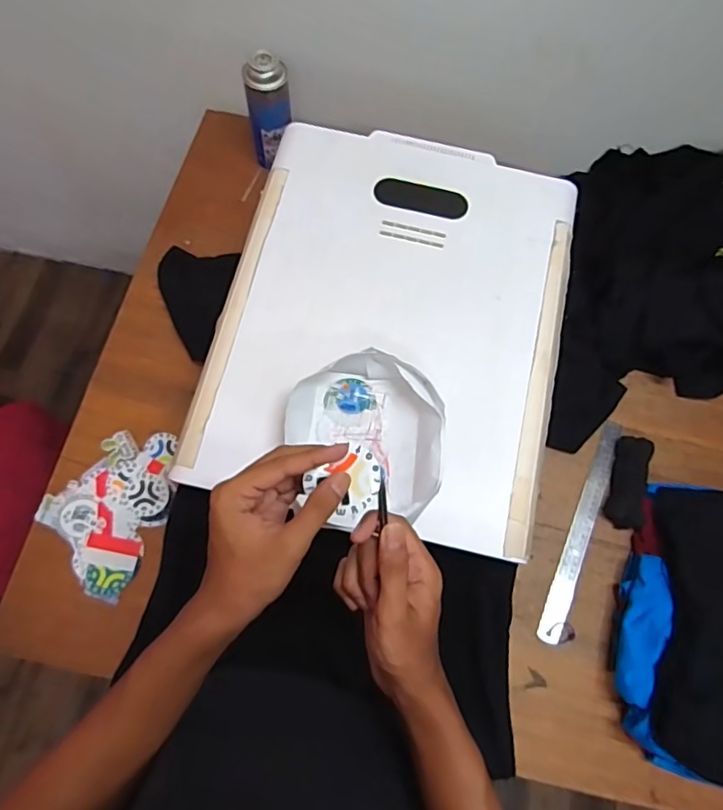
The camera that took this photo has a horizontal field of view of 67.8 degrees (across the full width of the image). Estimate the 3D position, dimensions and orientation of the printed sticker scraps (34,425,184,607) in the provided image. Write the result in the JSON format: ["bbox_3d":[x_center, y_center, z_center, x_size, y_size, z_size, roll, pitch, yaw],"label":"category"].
[{"bbox_3d":[-0.325,0.128,0.715,0.148,0.006,0.208,31,73,8],"label":"printed sticker scraps"}]

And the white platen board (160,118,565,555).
[{"bbox_3d":[0.041,-0.112,0.649,0.394,0.020,0.494,12,71,2],"label":"white platen board"}]

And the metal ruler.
[{"bbox_3d":[0.308,0.168,0.747,0.031,0.006,0.321,22,73,11],"label":"metal ruler"}]

